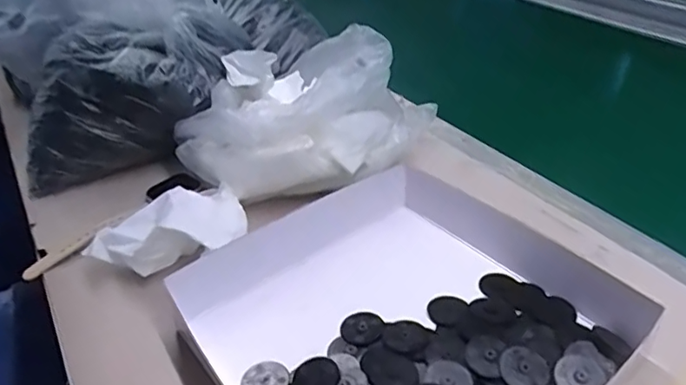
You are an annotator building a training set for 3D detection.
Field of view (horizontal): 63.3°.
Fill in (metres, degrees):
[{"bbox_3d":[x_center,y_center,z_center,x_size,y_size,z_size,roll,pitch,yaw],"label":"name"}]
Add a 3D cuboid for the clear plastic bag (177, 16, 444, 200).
[{"bbox_3d":[-0.020,-0.068,0.475,0.216,0.088,0.121,-31,44,-34],"label":"clear plastic bag"}]

